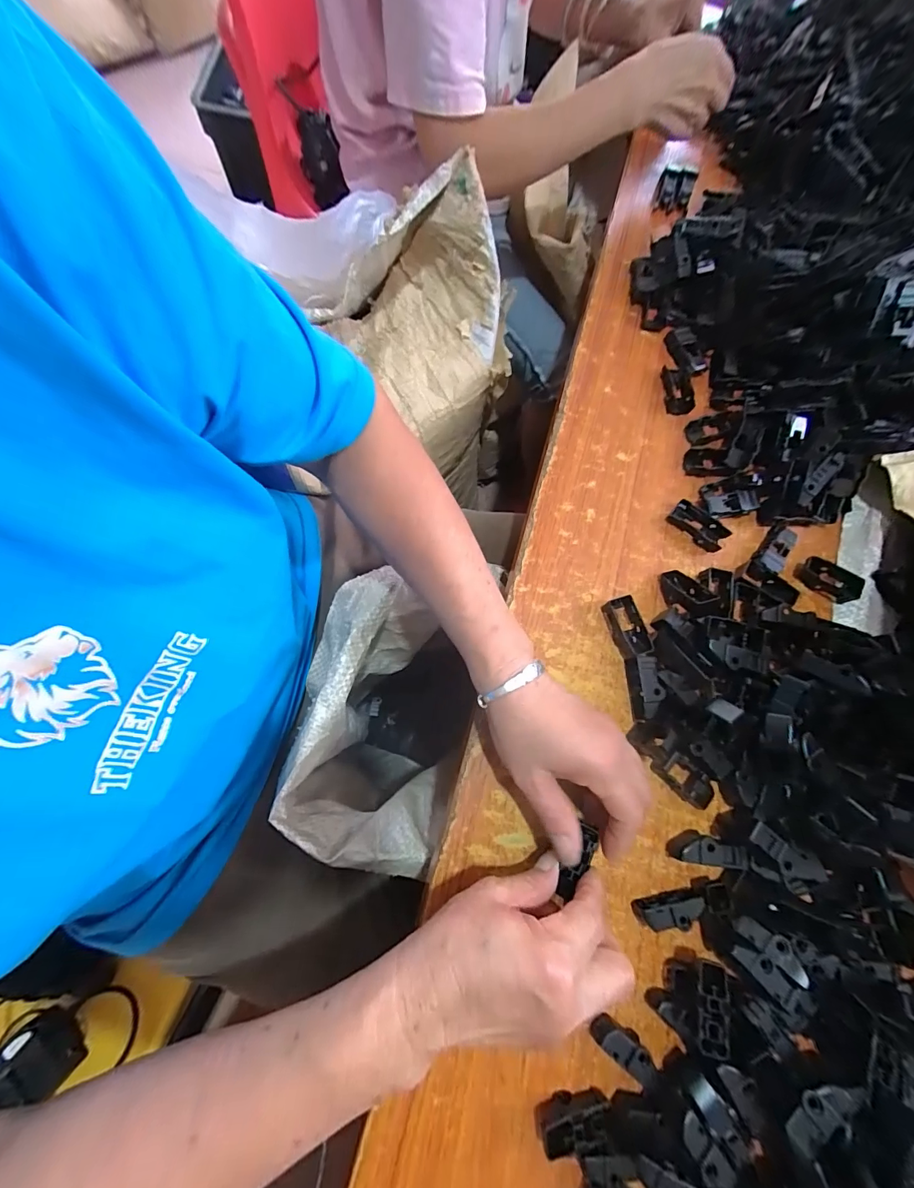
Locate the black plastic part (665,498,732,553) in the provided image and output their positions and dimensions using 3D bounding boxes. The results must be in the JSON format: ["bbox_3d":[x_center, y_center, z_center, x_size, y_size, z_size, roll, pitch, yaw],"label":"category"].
[{"bbox_3d":[0.225,-0.063,0.389,0.053,0.007,0.028,41,75,7],"label":"black plastic part"}]

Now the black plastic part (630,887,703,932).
[{"bbox_3d":[0.151,0.225,0.297,0.045,0.018,0.021,-10,76,-8],"label":"black plastic part"}]

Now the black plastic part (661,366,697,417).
[{"bbox_3d":[0.226,-0.208,0.426,0.027,0.011,0.054,2,74,-4],"label":"black plastic part"}]

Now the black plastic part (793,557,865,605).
[{"bbox_3d":[0.342,-0.013,0.383,0.052,0.016,0.025,34,75,5],"label":"black plastic part"}]

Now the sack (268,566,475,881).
[{"bbox_3d":[-0.072,0.161,0.566,0.153,0.495,0.242,19,74,1],"label":"sack"}]

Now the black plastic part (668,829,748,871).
[{"bbox_3d":[0.185,0.189,0.308,0.052,0.016,0.019,2,72,14],"label":"black plastic part"}]

